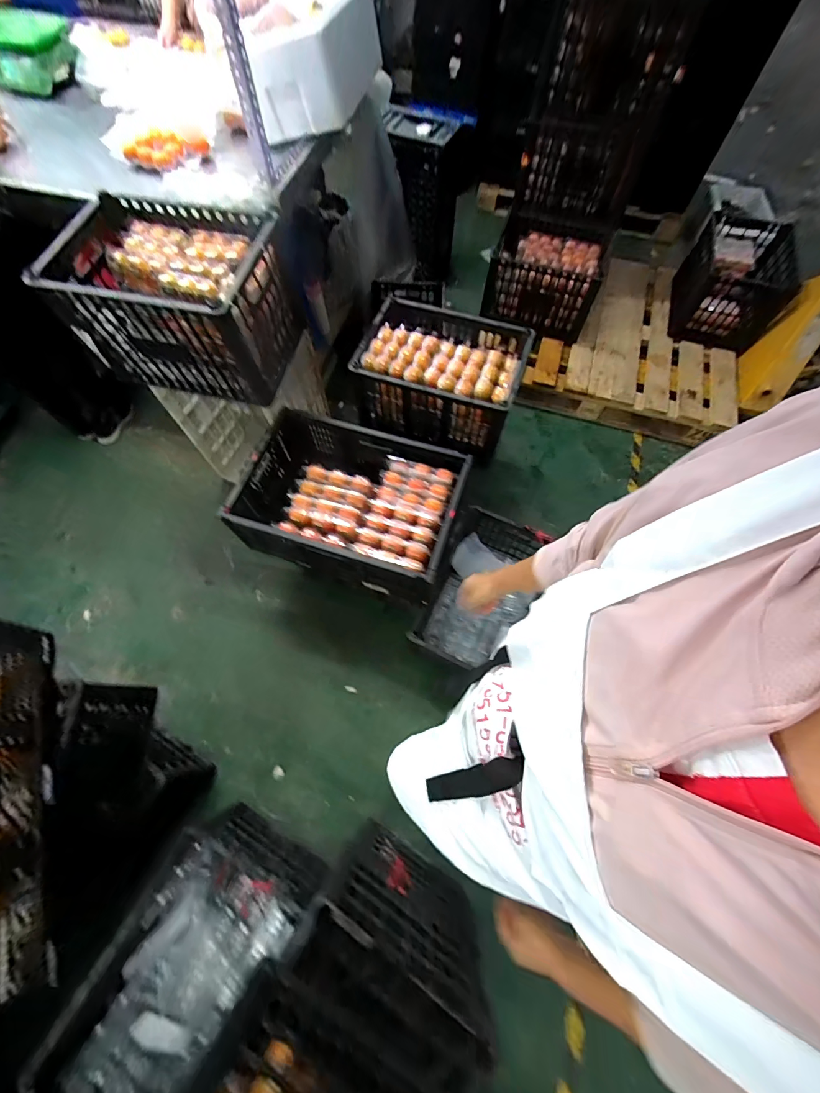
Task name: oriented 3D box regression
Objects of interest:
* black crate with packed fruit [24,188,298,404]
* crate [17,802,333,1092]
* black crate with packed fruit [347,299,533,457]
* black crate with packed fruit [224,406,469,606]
[{"bbox_3d":[-0.577,-0.618,0.976,0.481,0.293,0.323,11,67,4],"label":"black crate with packed fruit"},{"bbox_3d":[-0.511,0.999,0.923,0.340,0.331,0.512,27,69,10],"label":"crate"},{"bbox_3d":[0.093,-0.528,1.204,0.453,0.276,0.327,16,67,6],"label":"black crate with packed fruit"},{"bbox_3d":[-0.167,-0.128,1.108,0.580,0.224,0.385,17,68,7],"label":"black crate with packed fruit"}]

